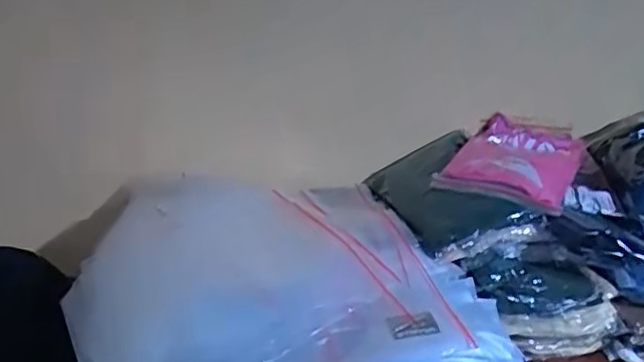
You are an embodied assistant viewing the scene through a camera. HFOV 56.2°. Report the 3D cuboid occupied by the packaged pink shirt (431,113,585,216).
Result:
[{"bbox_3d":[0.323,-0.035,1.013,0.187,0.079,0.303,16,21,24],"label":"packaged pink shirt"}]

